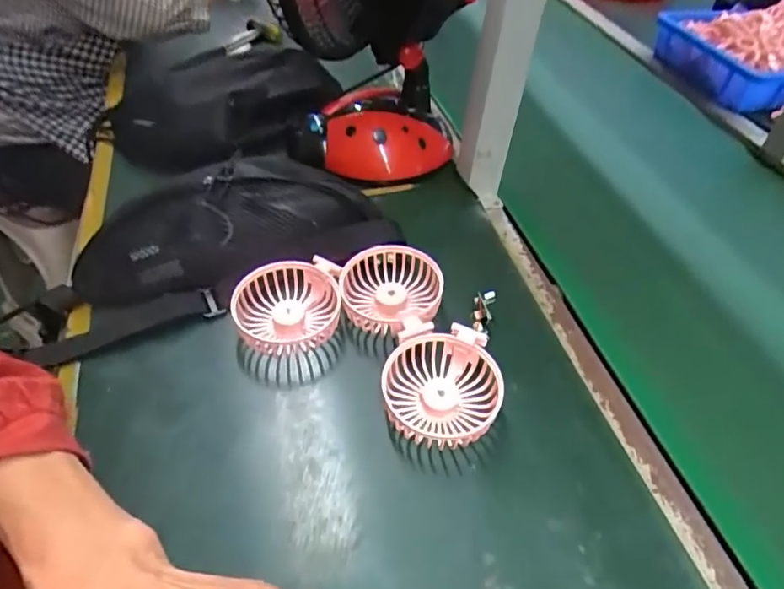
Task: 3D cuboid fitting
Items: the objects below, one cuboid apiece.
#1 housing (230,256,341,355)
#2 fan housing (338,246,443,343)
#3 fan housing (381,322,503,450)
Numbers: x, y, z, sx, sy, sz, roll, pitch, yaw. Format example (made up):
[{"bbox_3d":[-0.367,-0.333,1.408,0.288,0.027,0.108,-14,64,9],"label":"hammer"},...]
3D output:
[{"bbox_3d":[-0.088,0.014,0.466,0.091,0.042,0.083,2,48,-3],"label":"housing"},{"bbox_3d":[0.006,-0.004,0.477,0.095,0.029,0.087,33,54,22],"label":"fan housing"},{"bbox_3d":[0.041,0.070,0.418,0.084,0.039,0.090,2,48,-3],"label":"fan housing"}]

